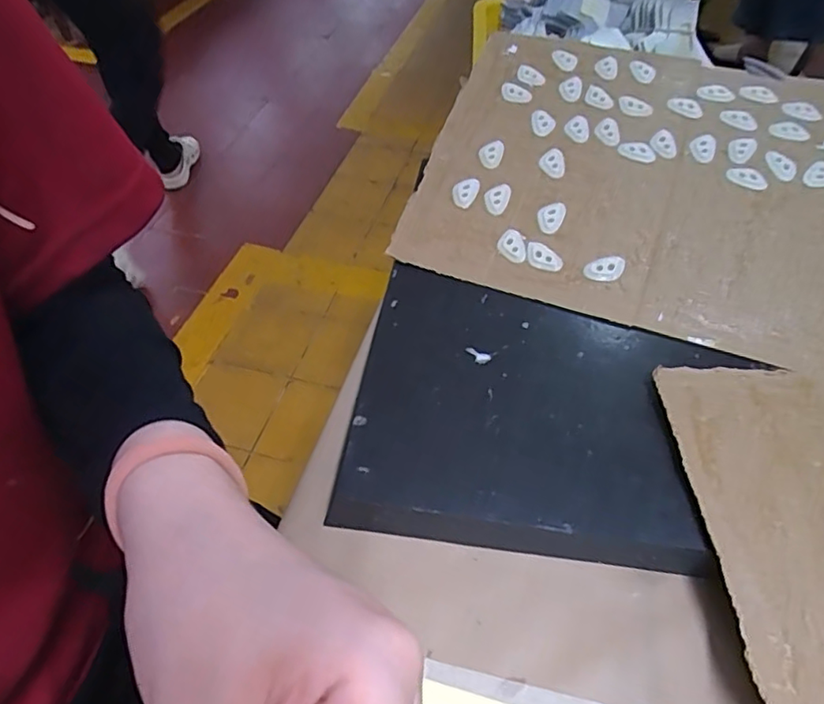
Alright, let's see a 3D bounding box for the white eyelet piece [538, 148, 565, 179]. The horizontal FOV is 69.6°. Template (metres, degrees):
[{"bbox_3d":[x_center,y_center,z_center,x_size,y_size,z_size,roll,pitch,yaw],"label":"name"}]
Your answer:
[{"bbox_3d":[0.097,-0.131,0.410,0.017,0.009,0.019,10,52,10],"label":"white eyelet piece"}]

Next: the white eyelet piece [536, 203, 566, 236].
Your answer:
[{"bbox_3d":[0.091,-0.088,0.389,0.017,0.004,0.024,14,80,17],"label":"white eyelet piece"}]

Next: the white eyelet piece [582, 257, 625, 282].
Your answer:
[{"bbox_3d":[0.120,-0.051,0.368,0.025,0.004,0.014,-10,81,5],"label":"white eyelet piece"}]

